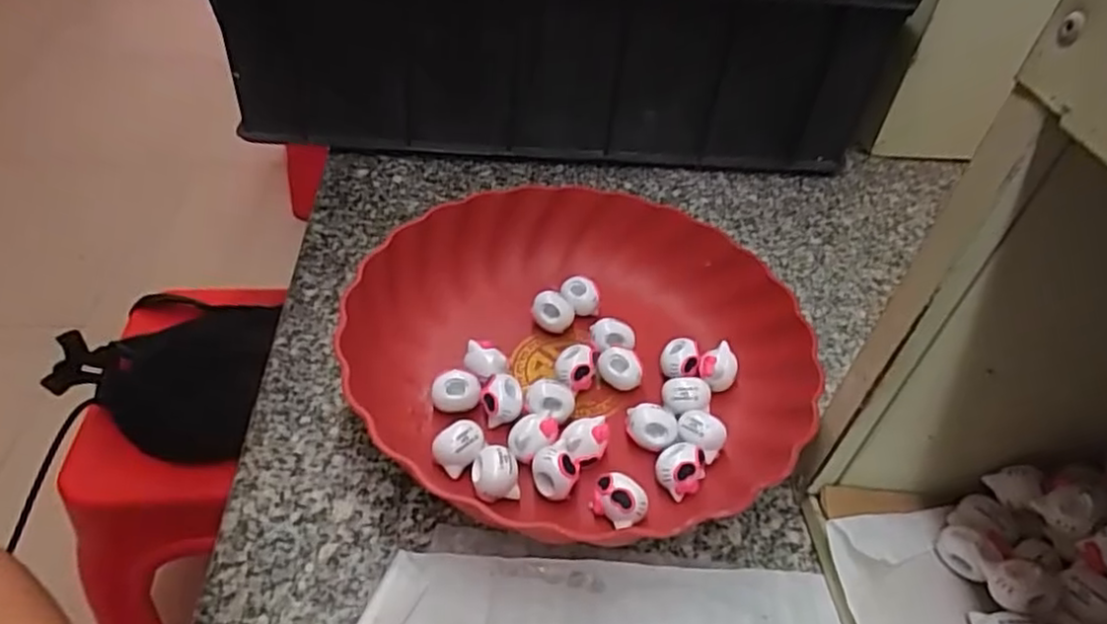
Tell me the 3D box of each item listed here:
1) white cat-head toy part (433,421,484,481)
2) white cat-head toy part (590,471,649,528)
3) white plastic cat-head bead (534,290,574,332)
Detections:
[{"bbox_3d":[-0.045,0.067,0.330,0.024,0.019,0.019,-26,52,-31],"label":"white cat-head toy part"},{"bbox_3d":[0.031,0.087,0.314,0.019,0.018,0.025,-30,54,-33],"label":"white cat-head toy part"},{"bbox_3d":[0.000,0.001,0.402,0.023,0.023,0.015,28,47,22],"label":"white plastic cat-head bead"}]

